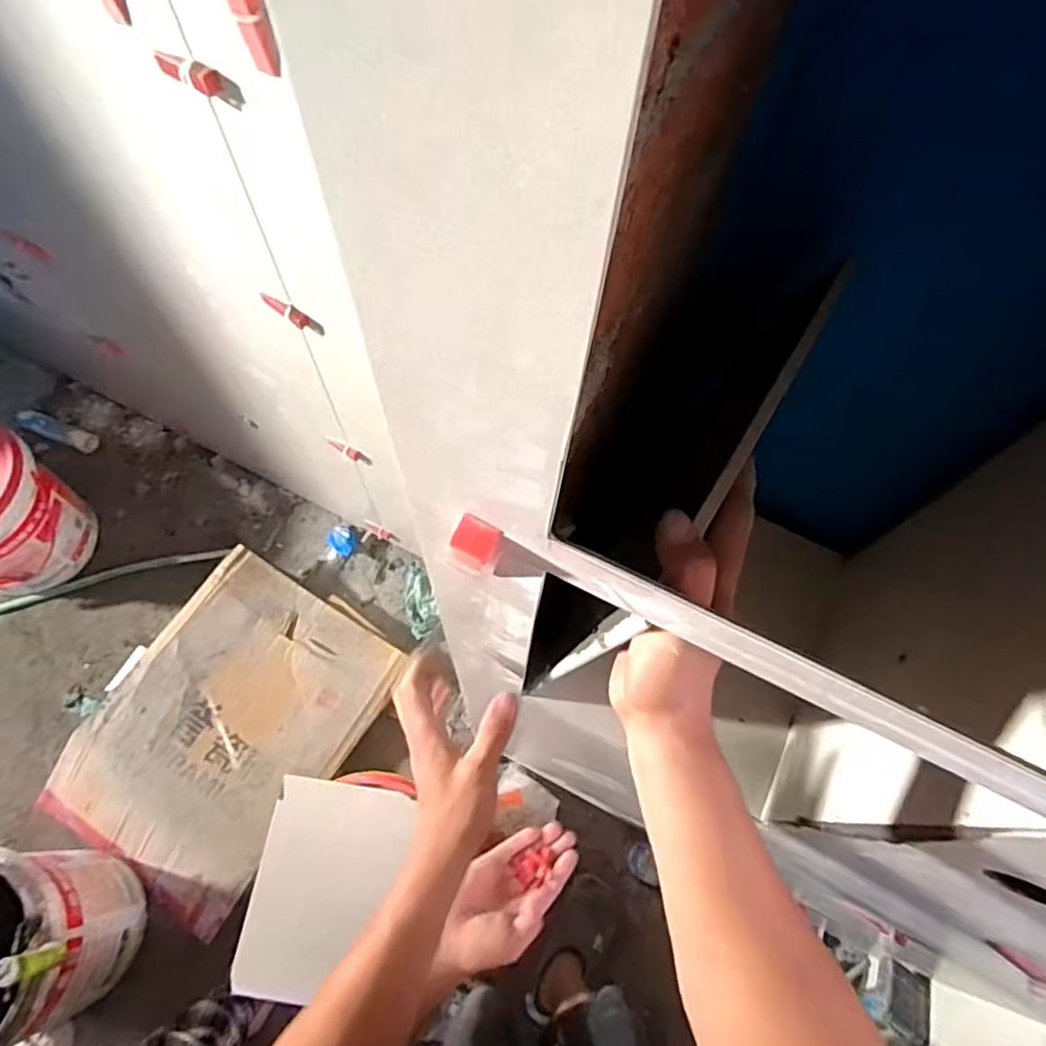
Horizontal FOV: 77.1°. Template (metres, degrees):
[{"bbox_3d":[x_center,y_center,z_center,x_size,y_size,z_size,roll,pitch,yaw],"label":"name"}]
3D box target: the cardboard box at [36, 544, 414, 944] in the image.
[{"bbox_3d":[-0.635,0.434,1.420,0.487,0.086,0.659,33,69,11],"label":"cardboard box"}]

